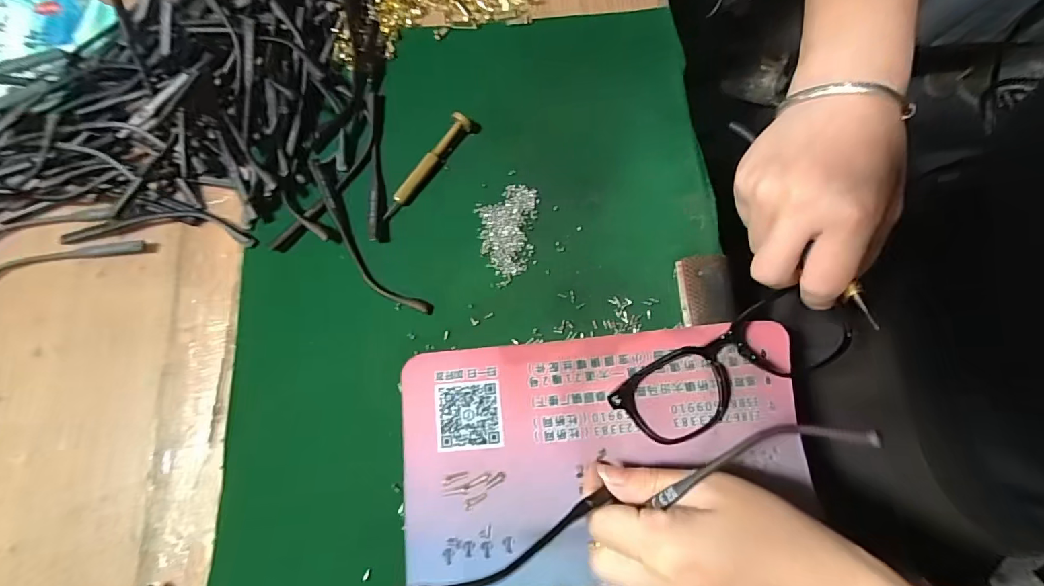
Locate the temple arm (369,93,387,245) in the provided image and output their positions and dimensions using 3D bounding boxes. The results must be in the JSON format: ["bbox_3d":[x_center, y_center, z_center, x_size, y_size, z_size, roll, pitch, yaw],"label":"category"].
[{"bbox_3d":[-0.100,-0.090,0.316,0.009,0.006,0.115,-5,75,0],"label":"temple arm"}]

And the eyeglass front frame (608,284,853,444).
[{"bbox_3d":[0.124,0.042,0.271,0.148,0.020,0.056,-22,76,-4],"label":"eyeglass front frame"}]

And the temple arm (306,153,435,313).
[{"bbox_3d":[-0.108,-0.035,0.301,0.023,0.013,0.133,-37,77,-8],"label":"temple arm"}]

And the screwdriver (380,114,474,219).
[{"bbox_3d":[-0.066,-0.086,0.312,0.011,0.016,0.085,37,79,10],"label":"screwdriver"}]

